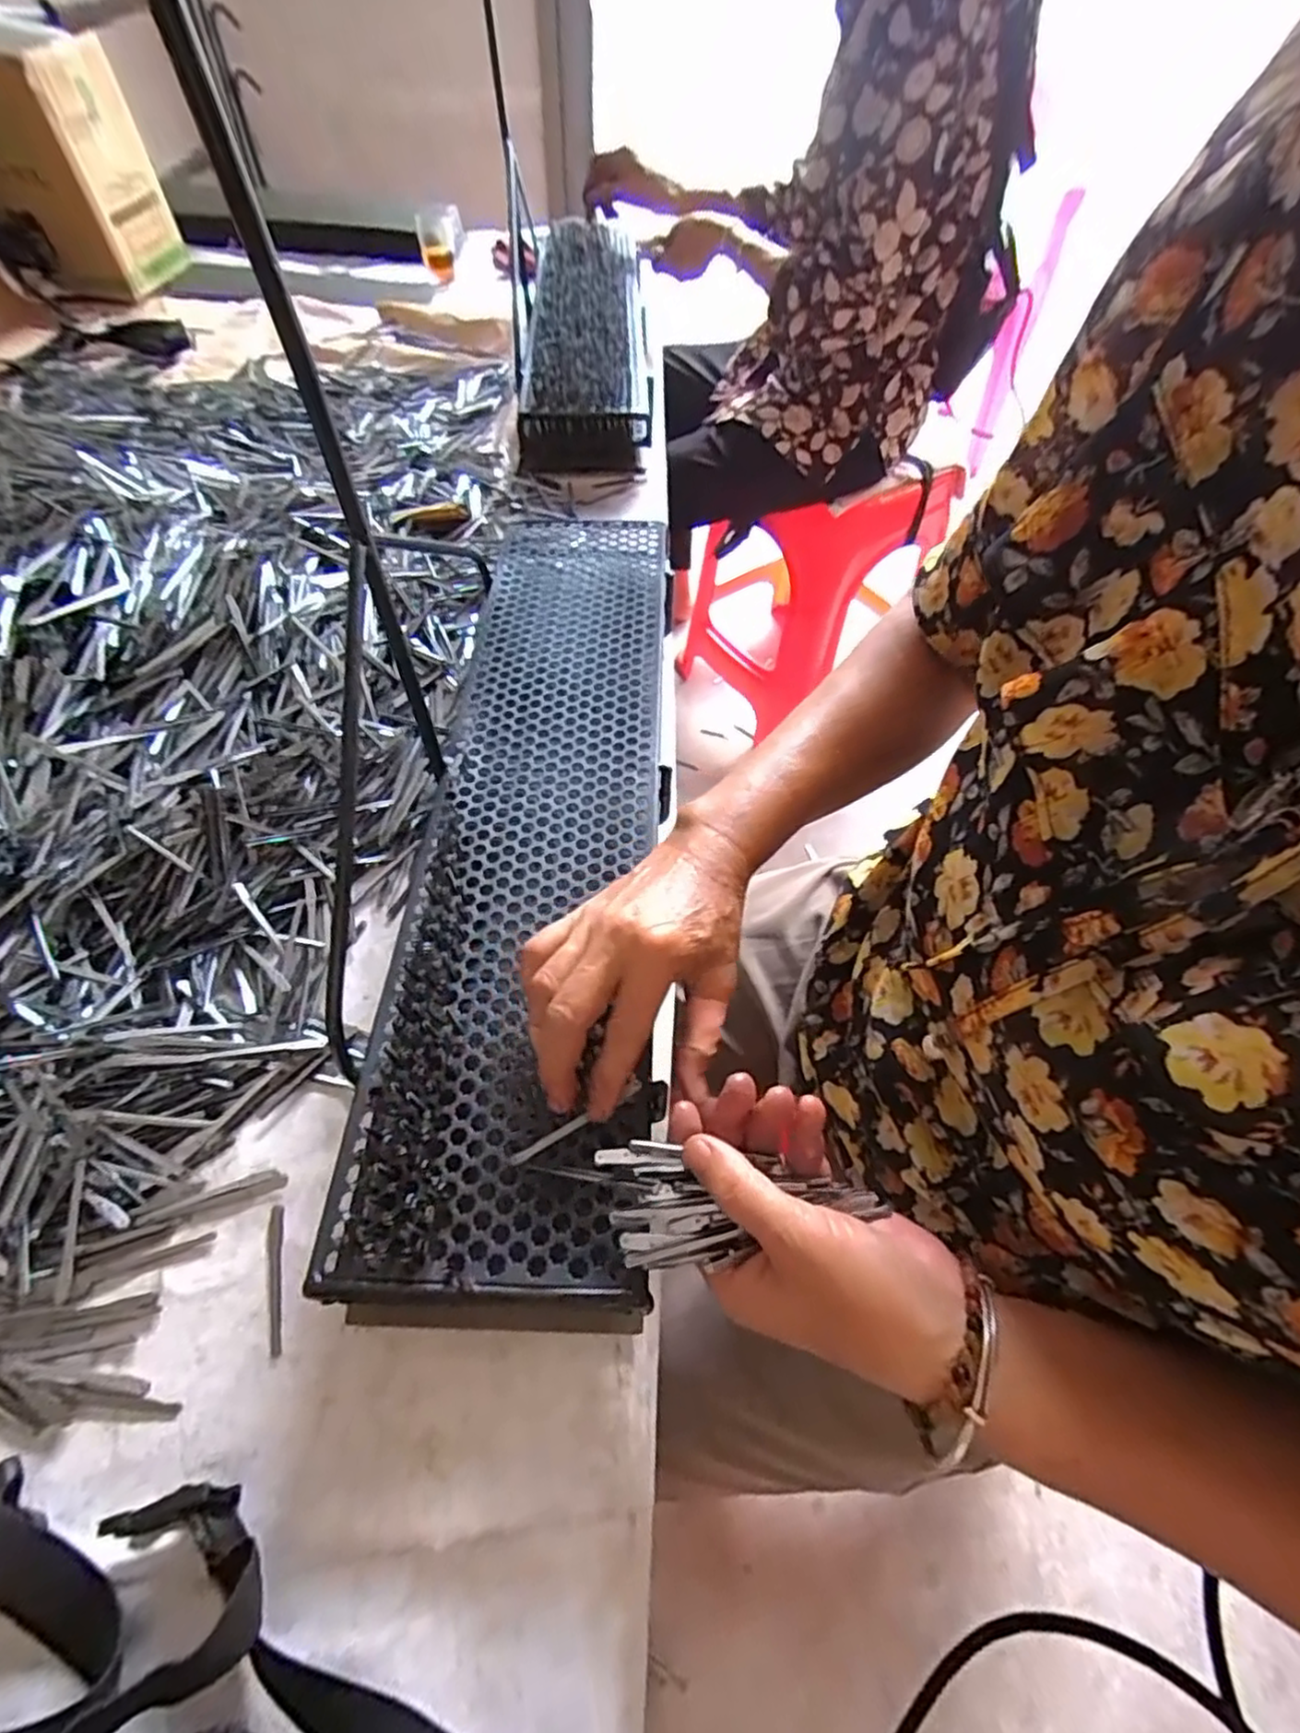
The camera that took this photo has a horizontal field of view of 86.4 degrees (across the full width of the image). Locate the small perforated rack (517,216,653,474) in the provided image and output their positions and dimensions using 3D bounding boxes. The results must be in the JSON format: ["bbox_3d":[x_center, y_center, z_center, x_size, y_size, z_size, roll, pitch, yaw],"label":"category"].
[{"bbox_3d":[-0.088,-0.714,0.919,0.143,0.080,0.583,-1,56,-3],"label":"small perforated rack"}]

